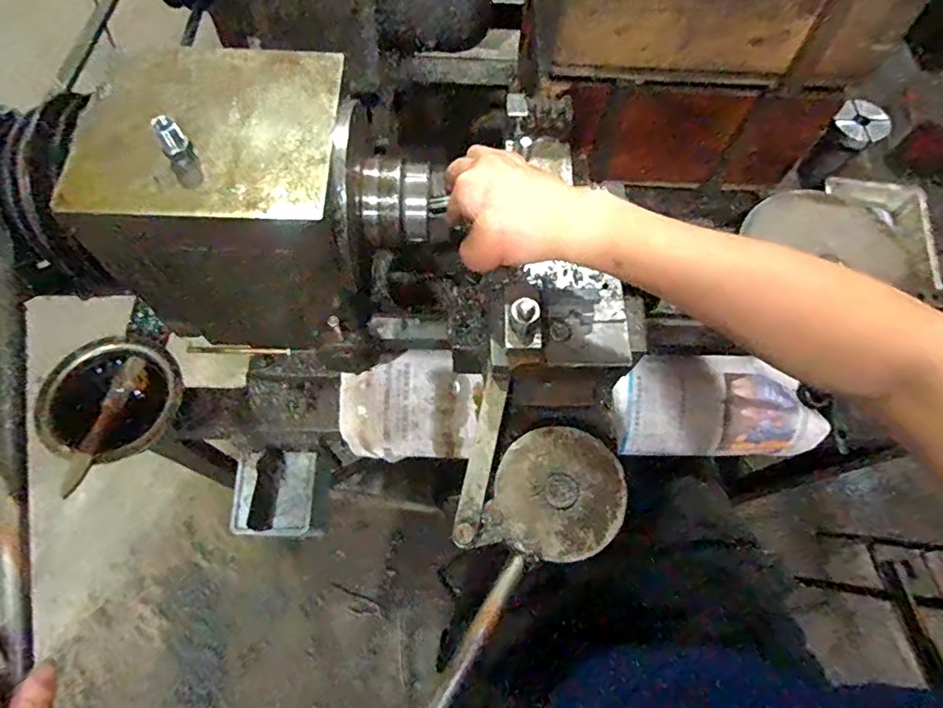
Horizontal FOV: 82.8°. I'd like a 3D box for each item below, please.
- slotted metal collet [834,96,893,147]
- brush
[{"bbox_3d":[0.502,-0.298,0.687,0.059,0.012,0.065,-27,74,1],"label":"slotted metal collet"},{"bbox_3d":[-0.376,0.070,0.549,0.020,0.023,0.147,13,66,3],"label":"brush"}]

